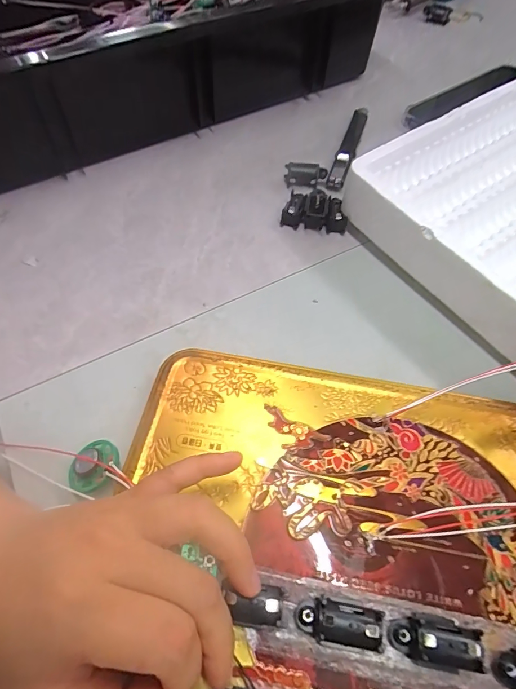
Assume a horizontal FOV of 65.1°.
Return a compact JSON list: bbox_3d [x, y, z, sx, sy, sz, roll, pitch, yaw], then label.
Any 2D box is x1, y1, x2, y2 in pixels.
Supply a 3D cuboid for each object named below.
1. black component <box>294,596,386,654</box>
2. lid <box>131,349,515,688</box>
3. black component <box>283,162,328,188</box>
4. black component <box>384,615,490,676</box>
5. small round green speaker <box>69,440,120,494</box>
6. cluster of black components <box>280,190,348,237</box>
[{"bbox_3d":[0.034,0.116,0.169,0.035,0.015,0.015,8,58,4],"label":"black component"},{"bbox_3d":[0.047,0.100,0.184,0.228,0.020,0.197,7,57,6],"label":"lid"},{"bbox_3d":[0.040,-0.143,0.343,0.035,0.015,0.014,3,58,1],"label":"black component"},{"bbox_3d":[0.074,0.122,0.166,0.036,0.015,0.019,6,58,2],"label":"black component"},{"bbox_3d":[-0.087,0.064,0.212,0.027,0.009,0.028,-1,57,1],"label":"small round green speaker"},{"bbox_3d":[0.046,-0.107,0.321,0.049,0.018,0.029,12,58,7],"label":"cluster of black components"}]

